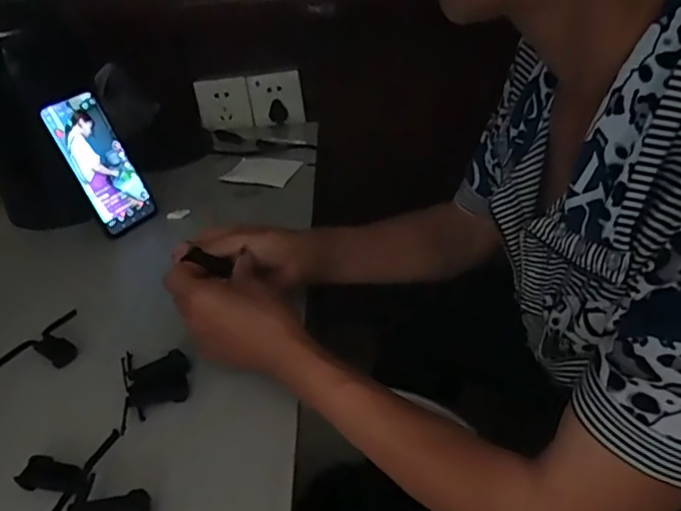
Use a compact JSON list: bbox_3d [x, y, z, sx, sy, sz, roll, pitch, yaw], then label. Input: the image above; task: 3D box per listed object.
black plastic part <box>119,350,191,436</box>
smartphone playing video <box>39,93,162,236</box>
[{"bbox_3d":[-0.148,0.102,0.486,0.052,0.013,0.090,-13,33,-12],"label":"black plastic part"},{"bbox_3d":[-0.277,-0.107,0.703,0.011,0.160,0.077,-6,29,43],"label":"smartphone playing video"}]

